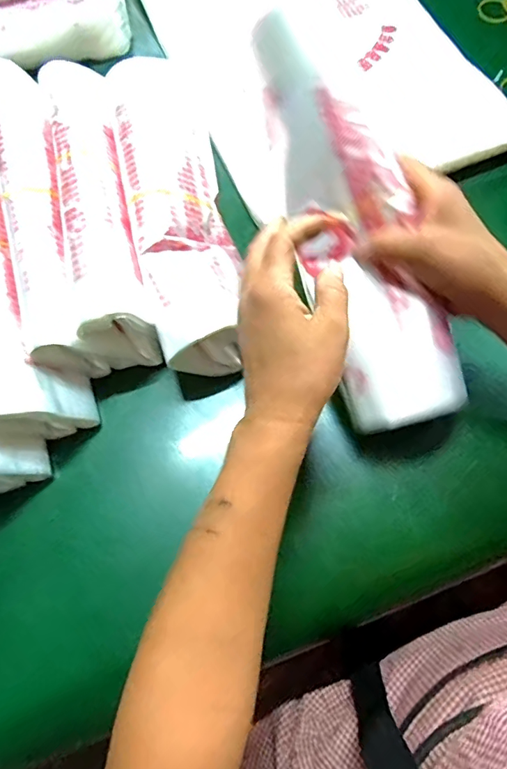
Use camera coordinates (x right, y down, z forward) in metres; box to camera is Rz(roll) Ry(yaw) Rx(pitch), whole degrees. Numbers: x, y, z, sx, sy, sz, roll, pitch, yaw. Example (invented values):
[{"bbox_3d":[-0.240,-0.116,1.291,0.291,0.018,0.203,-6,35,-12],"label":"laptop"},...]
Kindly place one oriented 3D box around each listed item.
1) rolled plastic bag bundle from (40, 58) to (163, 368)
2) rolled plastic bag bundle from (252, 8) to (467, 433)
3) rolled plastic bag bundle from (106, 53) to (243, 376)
[{"bbox_3d":[-0.141,-0.167,0.418,0.054,0.066,0.312,-14,67,-6],"label":"rolled plastic bag bundle"},{"bbox_3d":[0.069,-0.112,0.337,0.076,0.044,0.288,-19,90,-8],"label":"rolled plastic bag bundle"},{"bbox_3d":[-0.068,-0.170,0.427,0.090,0.059,0.333,-14,67,-5],"label":"rolled plastic bag bundle"}]

